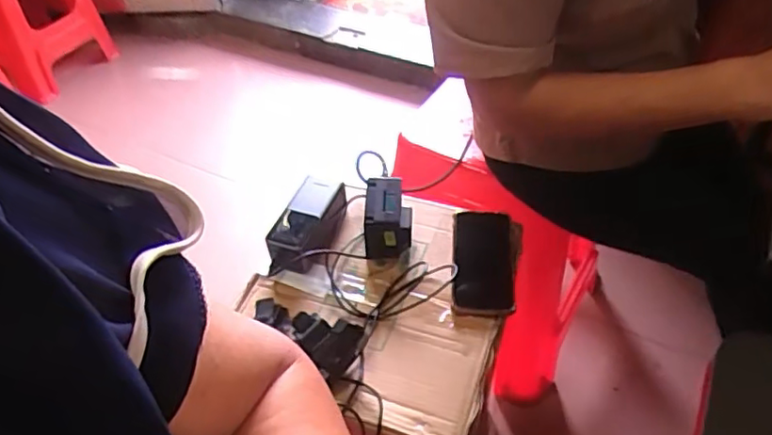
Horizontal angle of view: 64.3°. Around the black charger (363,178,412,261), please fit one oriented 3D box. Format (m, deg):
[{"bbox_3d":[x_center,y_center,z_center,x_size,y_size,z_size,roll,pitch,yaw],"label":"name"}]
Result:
[{"bbox_3d":[0.003,0.003,0.776,0.059,0.081,0.079,-2,44,0],"label":"black charger"}]

